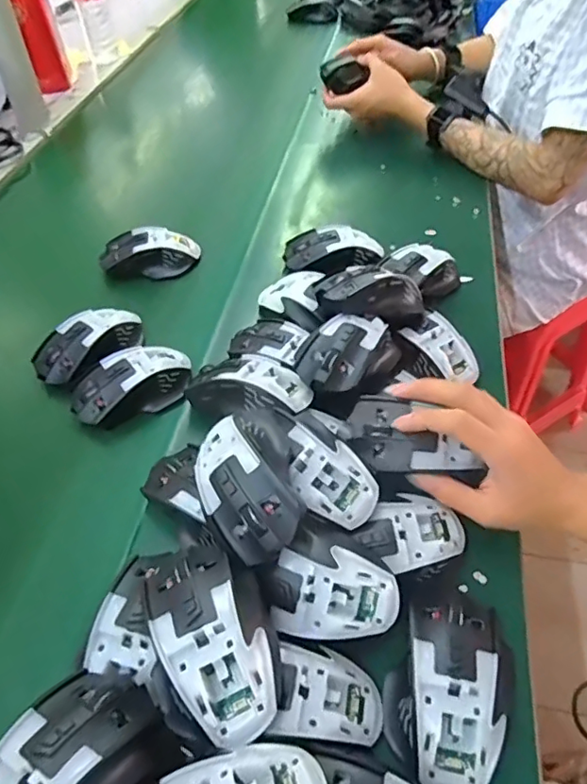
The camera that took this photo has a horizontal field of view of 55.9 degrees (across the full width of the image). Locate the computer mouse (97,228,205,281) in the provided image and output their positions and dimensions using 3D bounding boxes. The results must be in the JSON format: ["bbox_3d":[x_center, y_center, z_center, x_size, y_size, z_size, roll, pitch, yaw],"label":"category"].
[{"bbox_3d":[-0.173,-0.167,0.665,0.113,0.037,0.060,3,49,4],"label":"computer mouse"}]

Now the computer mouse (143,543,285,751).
[{"bbox_3d":[-0.045,0.146,0.334,0.067,0.043,0.113,-25,53,-19],"label":"computer mouse"}]

